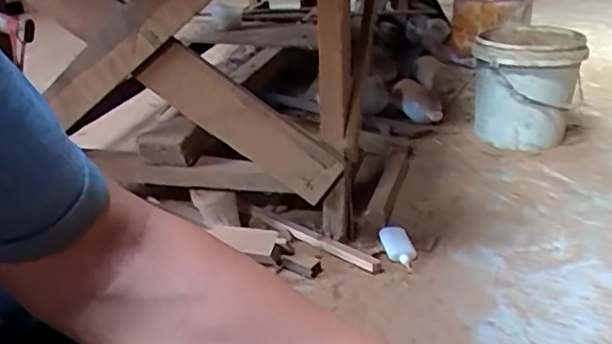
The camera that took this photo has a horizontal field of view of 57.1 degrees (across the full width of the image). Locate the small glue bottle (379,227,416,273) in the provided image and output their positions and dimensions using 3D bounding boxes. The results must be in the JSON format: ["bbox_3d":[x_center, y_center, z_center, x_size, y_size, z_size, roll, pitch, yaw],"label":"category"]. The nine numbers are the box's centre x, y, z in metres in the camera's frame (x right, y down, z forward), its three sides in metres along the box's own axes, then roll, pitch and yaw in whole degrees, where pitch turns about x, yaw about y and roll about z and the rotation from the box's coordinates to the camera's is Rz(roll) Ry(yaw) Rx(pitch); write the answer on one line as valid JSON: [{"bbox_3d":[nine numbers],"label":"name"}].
[{"bbox_3d":[0.164,0.133,1.006,0.055,0.023,0.107,-2,25,0],"label":"small glue bottle"}]

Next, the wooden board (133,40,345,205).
[{"bbox_3d":[-0.109,-0.086,0.951,0.368,0.113,0.031,34,29,-4],"label":"wooden board"}]

